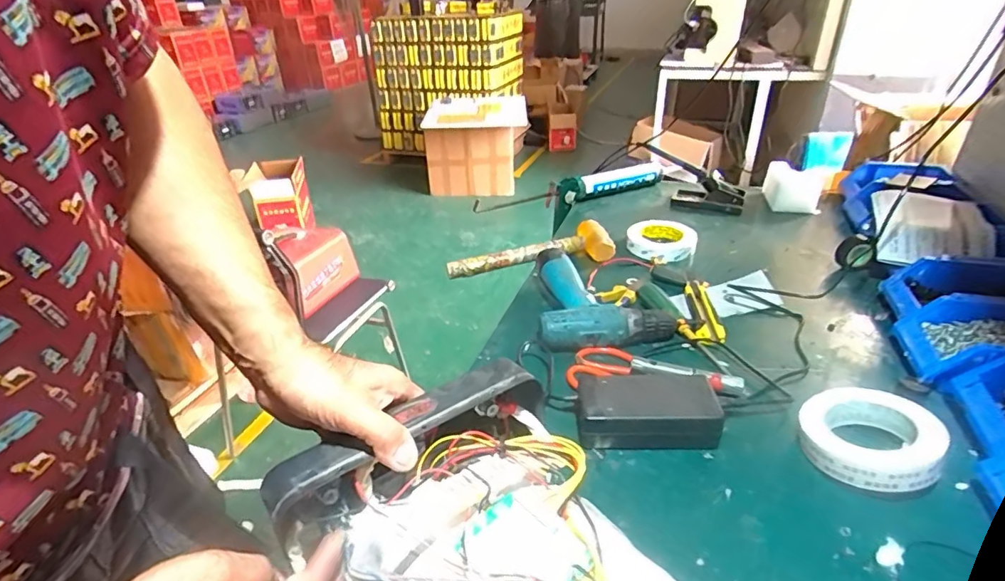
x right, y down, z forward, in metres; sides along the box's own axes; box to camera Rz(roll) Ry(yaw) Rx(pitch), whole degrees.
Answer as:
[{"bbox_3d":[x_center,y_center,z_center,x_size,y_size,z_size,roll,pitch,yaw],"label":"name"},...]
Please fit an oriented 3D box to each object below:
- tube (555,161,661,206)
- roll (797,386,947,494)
[{"bbox_3d":[0.253,-0.251,1.203,0.275,0.062,0.048,-10,32,-12],"label":"tube"},{"bbox_3d":[0.376,0.151,0.535,0.121,0.054,0.125,20,37,33],"label":"roll"}]

